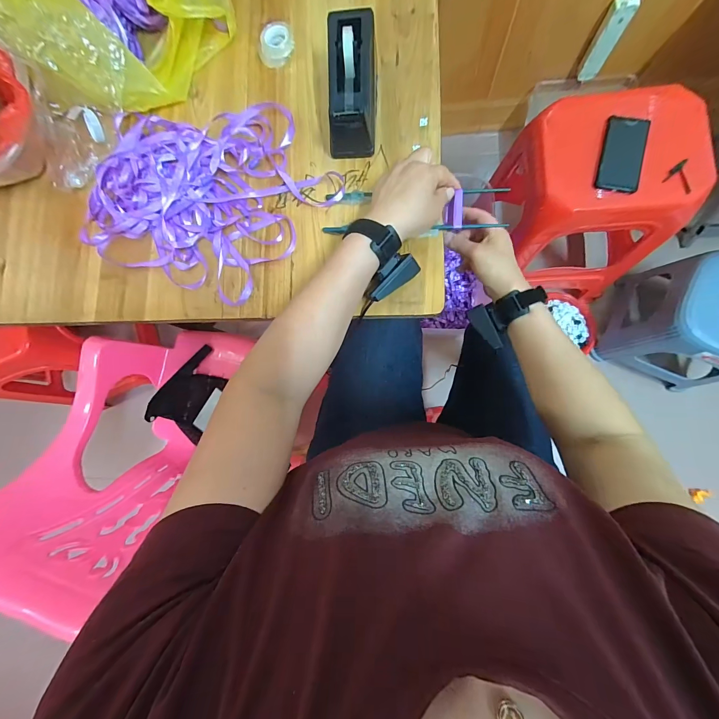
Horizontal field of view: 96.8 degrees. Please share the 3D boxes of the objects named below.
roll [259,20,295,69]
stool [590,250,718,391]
[{"bbox_3d":[-0.122,-0.460,0.466,0.053,0.026,0.053,-1,84,7],"label":"roll"},{"bbox_3d":[0.895,-0.102,0.874,0.255,0.303,0.270,22,86,9],"label":"stool"}]

